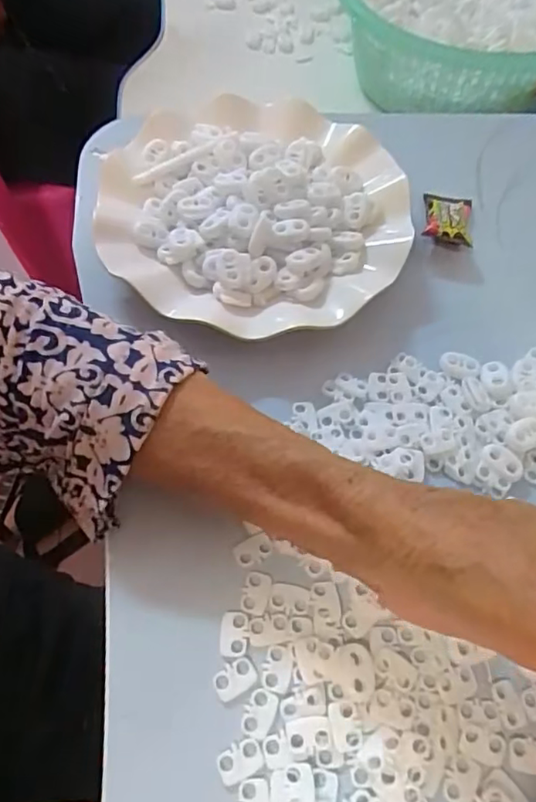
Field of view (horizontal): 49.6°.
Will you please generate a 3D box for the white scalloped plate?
[{"bbox_3d":[-0.009,-0.117,0.357,0.178,0.037,0.188,-1,58,2],"label":"white scalloped plate"}]

